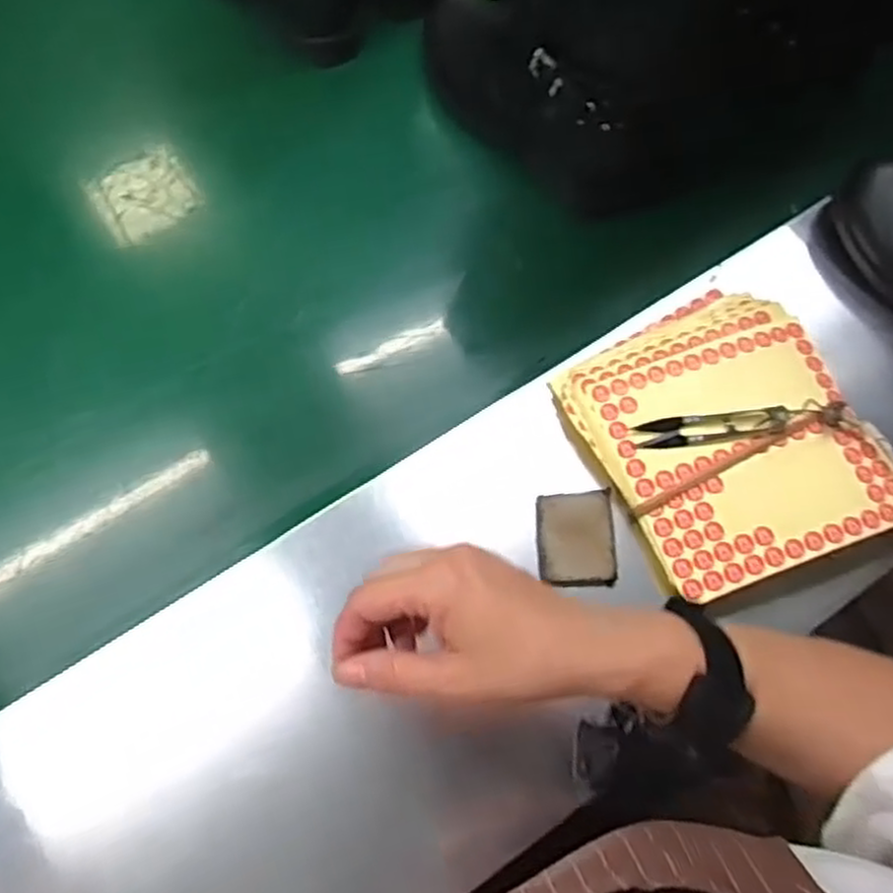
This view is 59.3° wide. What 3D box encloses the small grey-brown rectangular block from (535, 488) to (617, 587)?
[{"bbox_3d":[0.086,0.062,0.523,0.050,0.010,0.062,0,70,-1],"label":"small grey-brown rectangular block"}]

